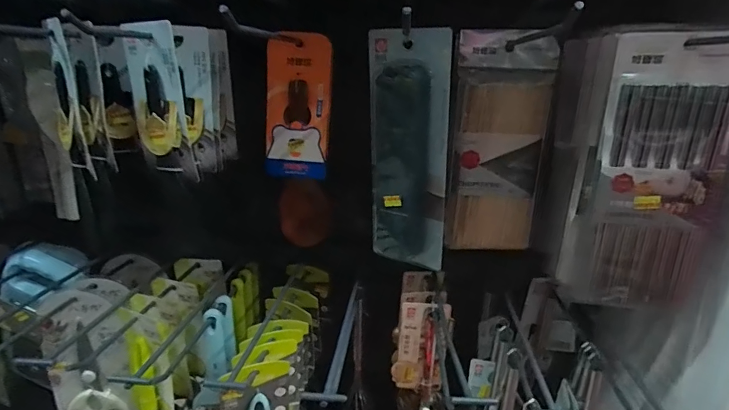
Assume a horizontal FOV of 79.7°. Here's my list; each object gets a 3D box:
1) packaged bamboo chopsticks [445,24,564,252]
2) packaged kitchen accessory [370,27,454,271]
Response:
[{"bbox_3d":[0.157,-0.067,0.512,0.102,0.244,0.022,7,20,14],"label":"packaged bamboo chopsticks"},{"bbox_3d":[0.051,-0.056,0.507,0.092,0.267,0.046,4,19,7],"label":"packaged kitchen accessory"}]

